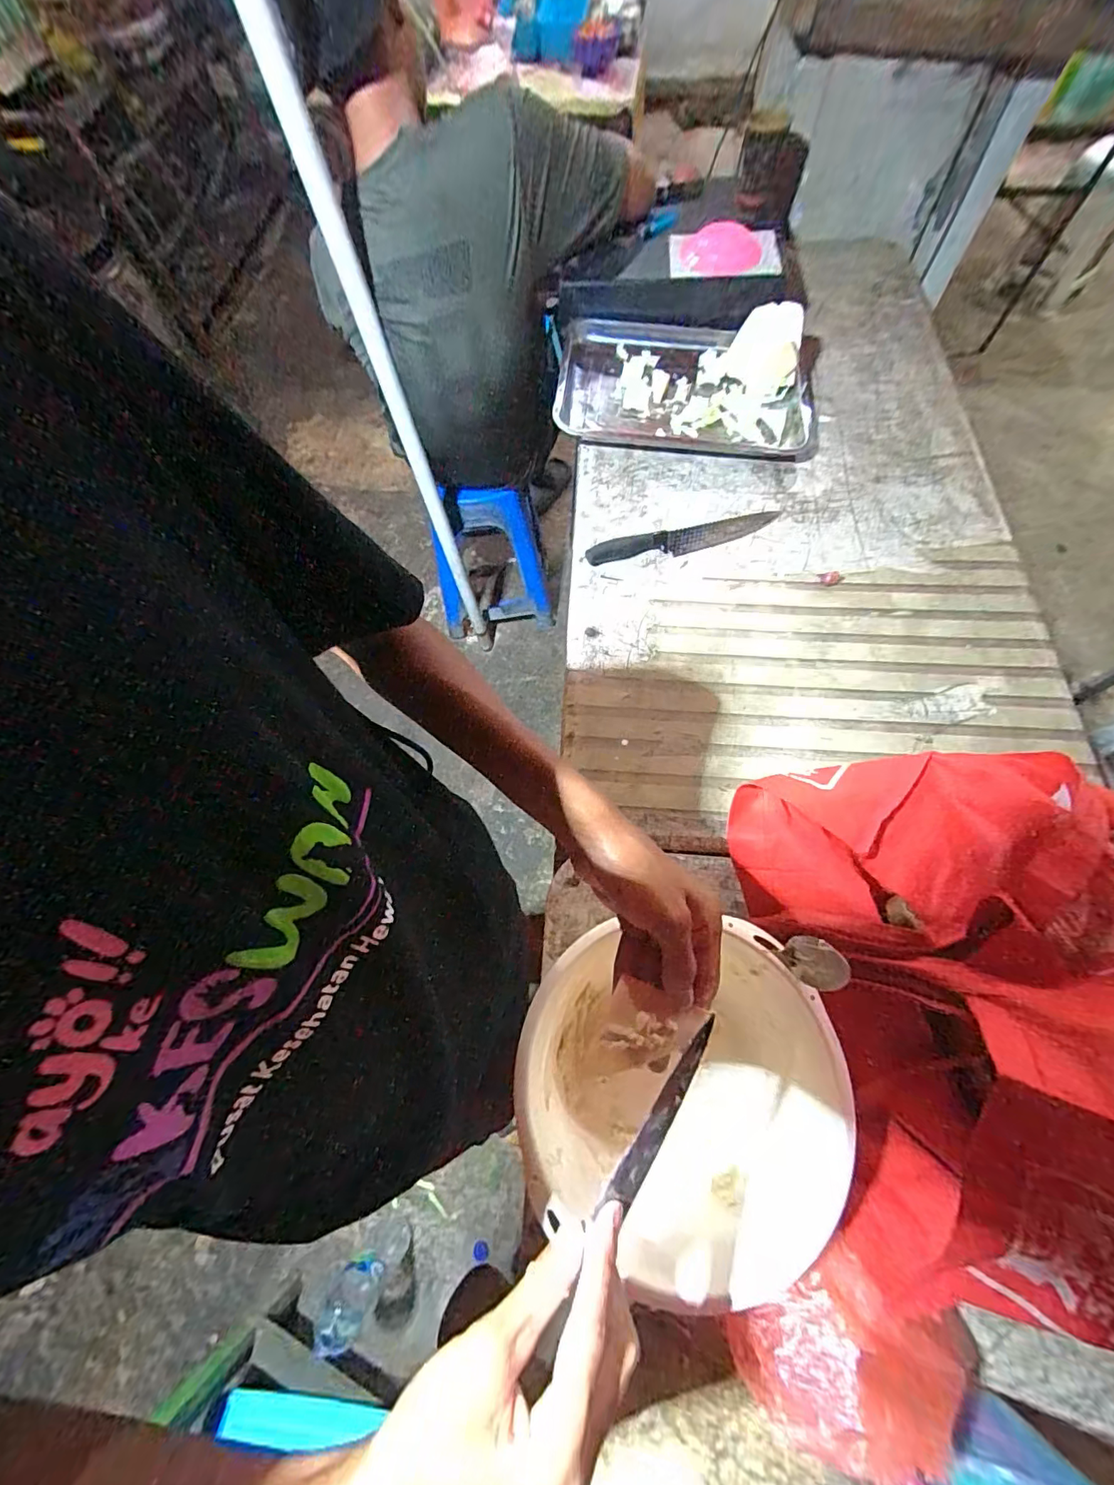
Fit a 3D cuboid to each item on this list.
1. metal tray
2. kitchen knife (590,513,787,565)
[{"bbox_3d":[0.206,-0.575,0.815,0.403,0.046,0.265,5,66,3],"label":"metal tray"},{"bbox_3d":[0.180,-0.284,0.697,0.280,0.021,0.040,-17,67,-6],"label":"kitchen knife"}]

